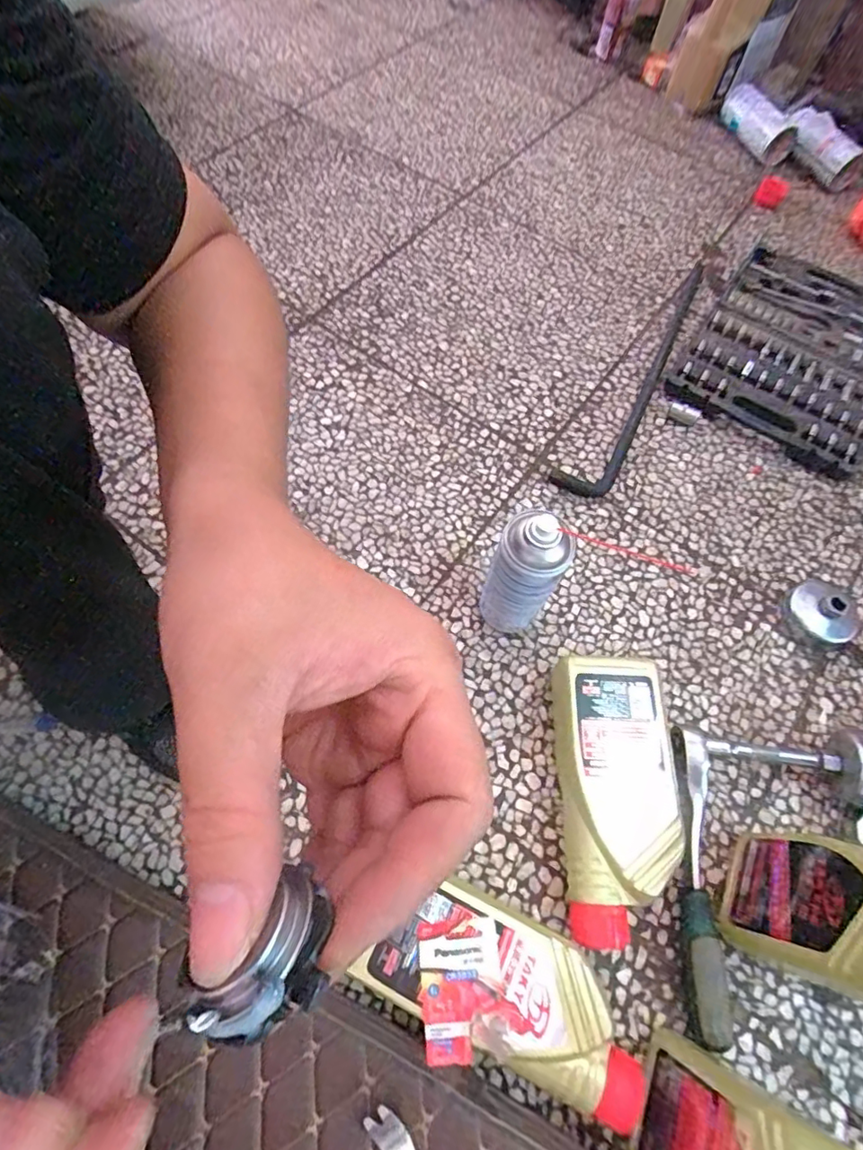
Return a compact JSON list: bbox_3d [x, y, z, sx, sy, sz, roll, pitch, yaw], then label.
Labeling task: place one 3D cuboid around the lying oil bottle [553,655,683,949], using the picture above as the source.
[{"bbox_3d":[0.166,0.202,0.500,0.098,0.068,0.239,5,64,-1],"label":"lying oil bottle"}]

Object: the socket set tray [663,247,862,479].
[{"bbox_3d":[0.549,-0.337,0.805,0.268,0.048,0.415,32,67,11],"label":"socket set tray"}]

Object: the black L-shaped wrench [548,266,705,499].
[{"bbox_3d":[0.324,-0.299,0.781,0.073,0.029,0.529,32,67,11],"label":"black L-shaped wrench"}]

